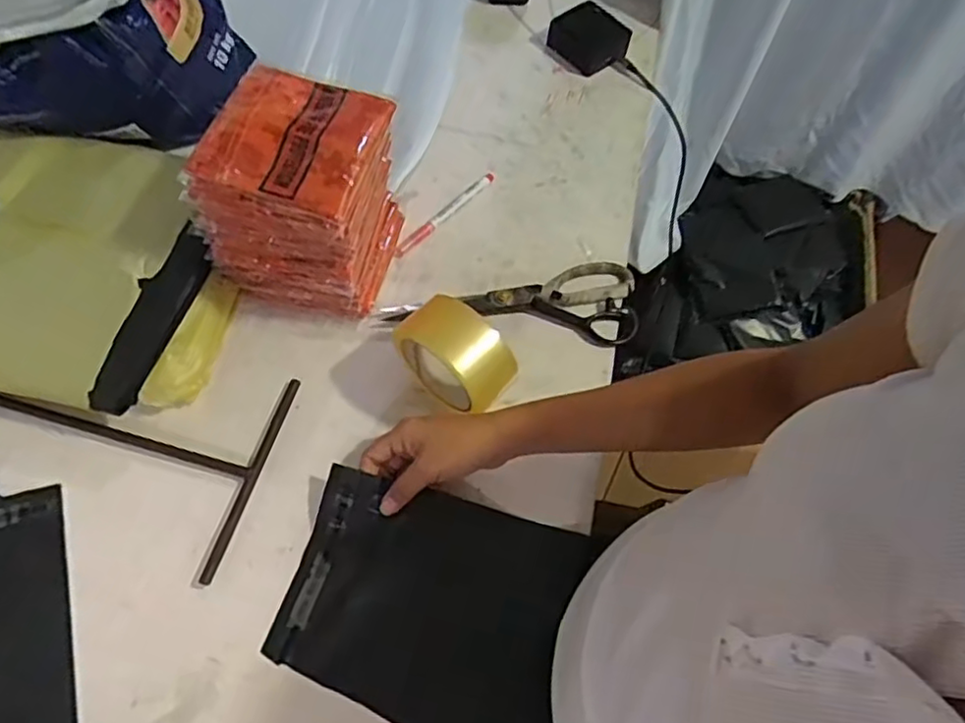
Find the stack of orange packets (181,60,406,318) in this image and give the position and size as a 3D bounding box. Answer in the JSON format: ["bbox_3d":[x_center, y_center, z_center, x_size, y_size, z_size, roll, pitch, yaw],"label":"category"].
[{"bbox_3d":[-0.154,-0.139,0.588,0.127,0.169,0.136,15,63,4],"label":"stack of orange packets"}]

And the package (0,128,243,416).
[{"bbox_3d":[-0.443,-0.109,0.595,0.427,0.096,0.259,13,63,3],"label":"package"}]

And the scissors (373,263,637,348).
[{"bbox_3d":[0.025,-0.062,0.645,0.253,0.017,0.089,2,63,-3],"label":"scissors"}]

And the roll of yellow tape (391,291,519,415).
[{"bbox_3d":[-0.022,0.003,0.563,0.098,0.097,0.056,37,67,14],"label":"roll of yellow tape"}]

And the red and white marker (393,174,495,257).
[{"bbox_3d":[-0.039,-0.154,0.685,0.014,0.008,0.144,40,68,15],"label":"red and white marker"}]

